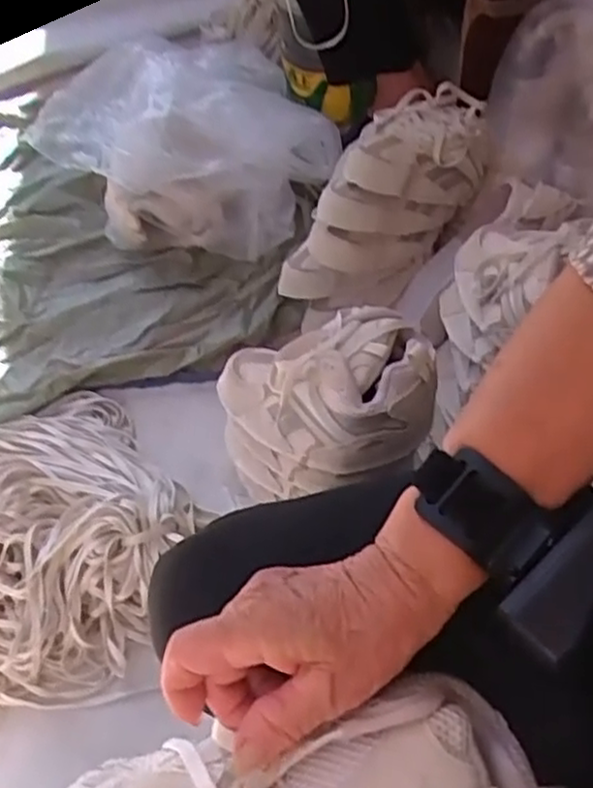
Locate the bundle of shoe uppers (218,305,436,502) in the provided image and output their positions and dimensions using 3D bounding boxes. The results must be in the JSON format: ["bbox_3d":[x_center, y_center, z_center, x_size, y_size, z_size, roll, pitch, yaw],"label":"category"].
[{"bbox_3d":[0.020,0.015,0.632,0.192,0.161,0.147,6,58,9],"label":"bundle of shoe uppers"}]

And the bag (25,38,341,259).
[{"bbox_3d":[-0.170,-0.427,1.135,0.393,0.165,0.461,-36,61,-17],"label":"bag"}]

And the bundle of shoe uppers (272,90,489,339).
[{"bbox_3d":[0.114,-0.233,0.861,0.298,0.156,0.120,-41,63,-20],"label":"bundle of shoe uppers"}]

